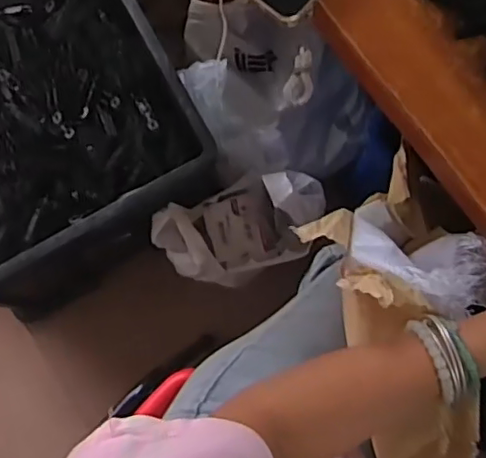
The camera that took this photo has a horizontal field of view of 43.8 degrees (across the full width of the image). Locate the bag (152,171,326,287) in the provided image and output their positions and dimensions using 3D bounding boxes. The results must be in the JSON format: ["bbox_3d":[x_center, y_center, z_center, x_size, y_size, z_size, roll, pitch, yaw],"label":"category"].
[{"bbox_3d":[0.002,-0.005,0.924,0.258,0.181,0.147,-19,79,-3],"label":"bag"}]

